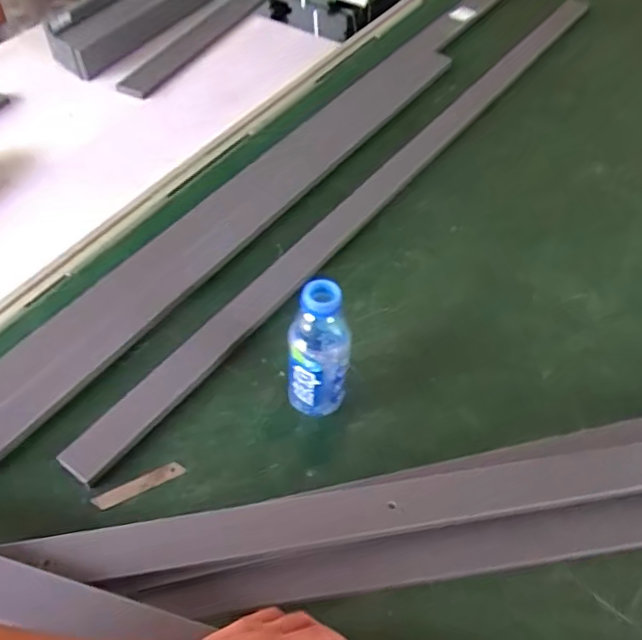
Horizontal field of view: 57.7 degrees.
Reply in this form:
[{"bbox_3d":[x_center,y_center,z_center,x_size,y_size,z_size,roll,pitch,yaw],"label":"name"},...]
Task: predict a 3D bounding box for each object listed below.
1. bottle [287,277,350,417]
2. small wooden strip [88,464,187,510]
[{"bbox_3d":[-0.003,0.039,0.677,0.072,0.202,0.065,6,50,2],"label":"bottle"},{"bbox_3d":[-0.211,0.192,0.679,0.102,0.004,0.018,-22,66,-21],"label":"small wooden strip"}]

